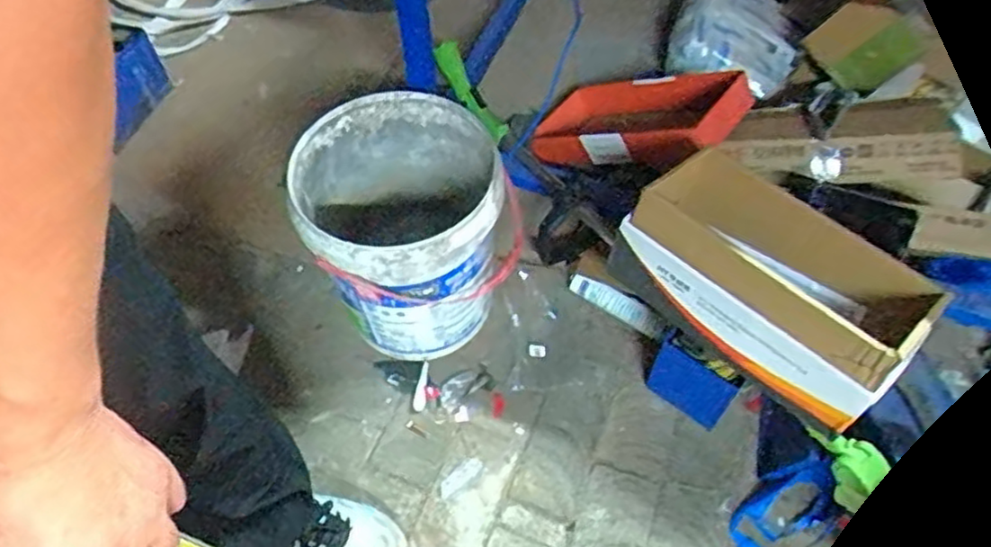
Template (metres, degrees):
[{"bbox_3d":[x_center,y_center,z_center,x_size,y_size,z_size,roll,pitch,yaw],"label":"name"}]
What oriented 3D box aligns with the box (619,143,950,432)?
[{"bbox_3d":[0.374,0.008,0.971,0.394,0.144,0.188,39,64,22],"label":"box"}]

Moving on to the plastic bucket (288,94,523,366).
[{"bbox_3d":[-0.155,-0.064,1.145,0.304,0.338,0.319,2,55,-4],"label":"plastic bucket"}]

